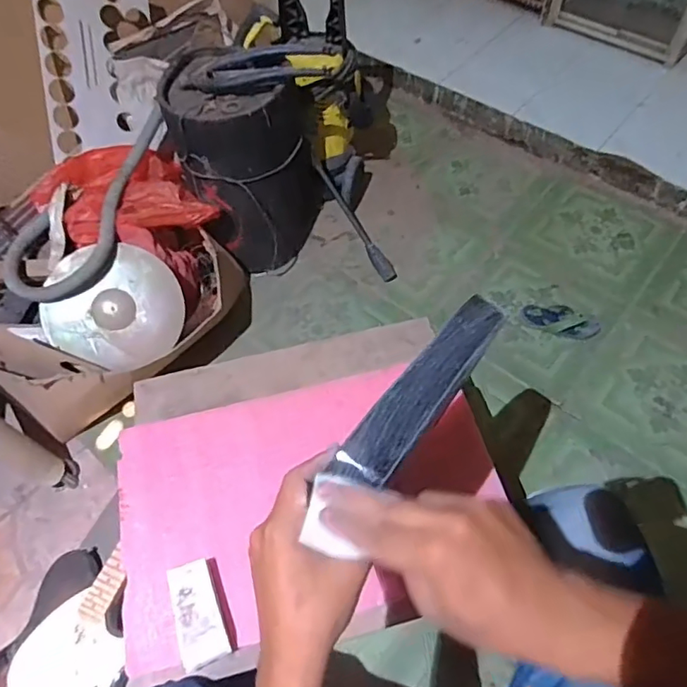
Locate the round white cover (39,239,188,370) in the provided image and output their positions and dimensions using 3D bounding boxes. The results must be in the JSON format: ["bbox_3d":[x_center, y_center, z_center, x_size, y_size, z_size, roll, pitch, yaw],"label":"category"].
[{"bbox_3d":[-0.506,-0.083,1.195,0.280,0.023,0.267,0,90,-19],"label":"round white cover"}]

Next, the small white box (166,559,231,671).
[{"bbox_3d":[-0.183,0.340,0.674,0.056,0.035,0.117,-19,58,-11],"label":"small white box"}]

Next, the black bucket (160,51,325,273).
[{"bbox_3d":[-0.259,-0.458,1.407,0.273,0.518,0.314,23,60,16],"label":"black bucket"}]

